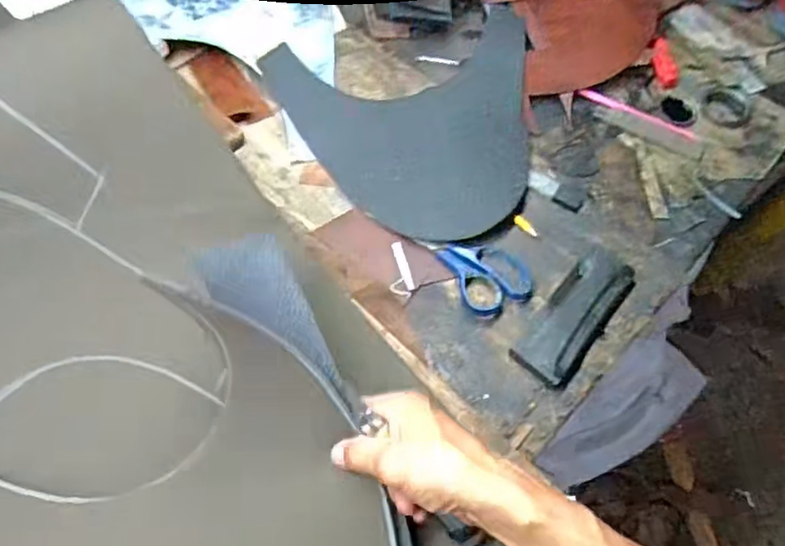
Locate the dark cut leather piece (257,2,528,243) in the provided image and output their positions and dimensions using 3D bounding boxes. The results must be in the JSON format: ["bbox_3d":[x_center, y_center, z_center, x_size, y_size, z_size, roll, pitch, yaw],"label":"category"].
[{"bbox_3d":[0.045,-0.165,0.674,0.295,0.014,0.285,-17,65,-8],"label":"dark cut leather piece"}]

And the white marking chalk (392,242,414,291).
[{"bbox_3d":[0.010,-0.007,0.592,0.009,0.013,0.049,-15,68,-11],"label":"white marking chalk"}]

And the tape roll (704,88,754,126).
[{"bbox_3d":[0.400,-0.198,0.729,0.057,0.009,0.054,2,66,-4],"label":"tape roll"}]

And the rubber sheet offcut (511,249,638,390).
[{"bbox_3d":[0.174,0.038,0.572,0.053,0.011,0.150,39,69,12],"label":"rubber sheet offcut"}]

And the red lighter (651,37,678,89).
[{"bbox_3d":[0.331,-0.256,0.742,0.024,0.010,0.064,-8,80,-8],"label":"red lighter"}]

